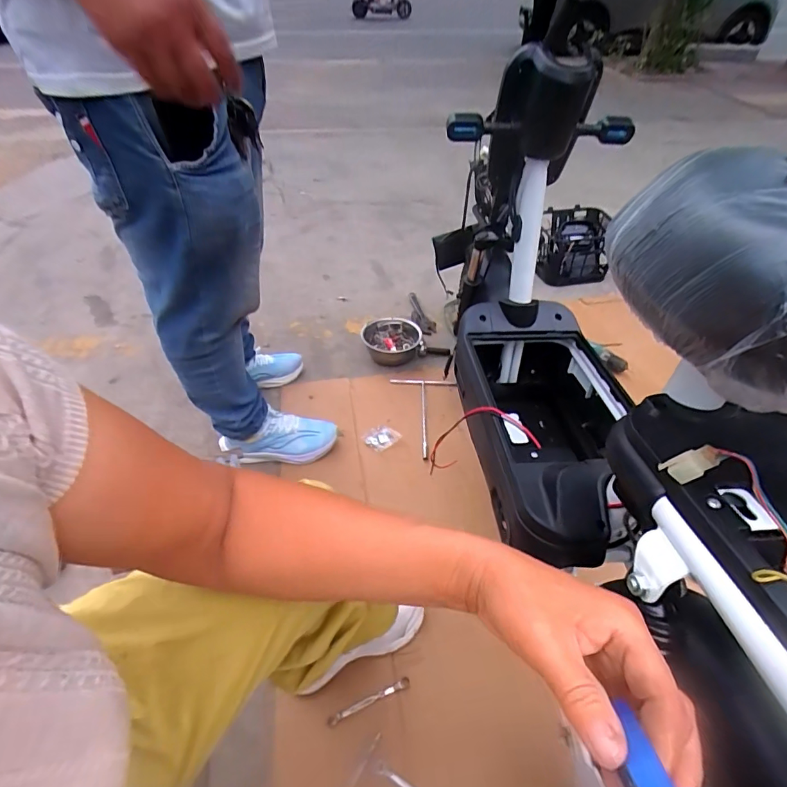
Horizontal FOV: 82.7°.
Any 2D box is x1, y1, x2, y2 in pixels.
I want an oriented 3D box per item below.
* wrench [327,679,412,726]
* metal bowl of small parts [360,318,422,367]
[{"bbox_3d":[-0.038,0.497,0.722,0.138,0.006,0.014,-17,45,-18],"label":"wrench"},{"bbox_3d":[-0.007,-0.162,1.406,0.179,0.074,0.184,0,43,0],"label":"metal bowl of small parts"}]

